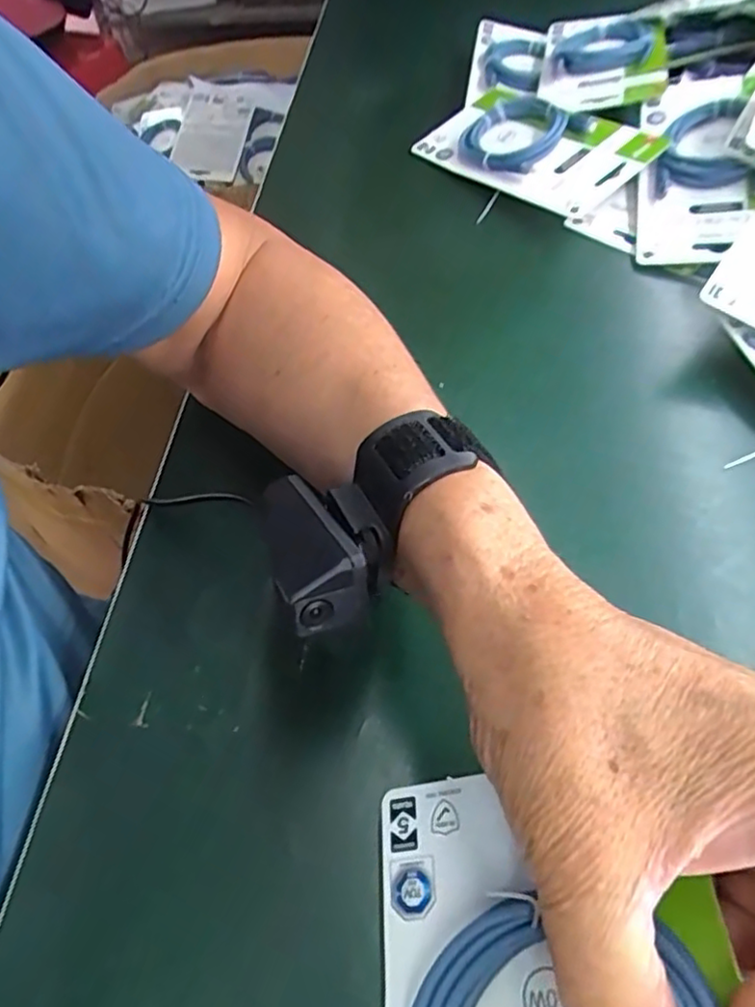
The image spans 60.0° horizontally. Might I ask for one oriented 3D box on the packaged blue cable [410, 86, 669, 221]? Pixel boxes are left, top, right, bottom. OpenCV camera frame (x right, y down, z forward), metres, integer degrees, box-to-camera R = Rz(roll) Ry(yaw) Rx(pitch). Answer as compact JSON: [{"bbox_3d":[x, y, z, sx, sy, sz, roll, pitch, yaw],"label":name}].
[{"bbox_3d":[0.117,-0.281,0.512,0.096,0.026,0.185,-41,55,-4],"label":"packaged blue cable"}]

